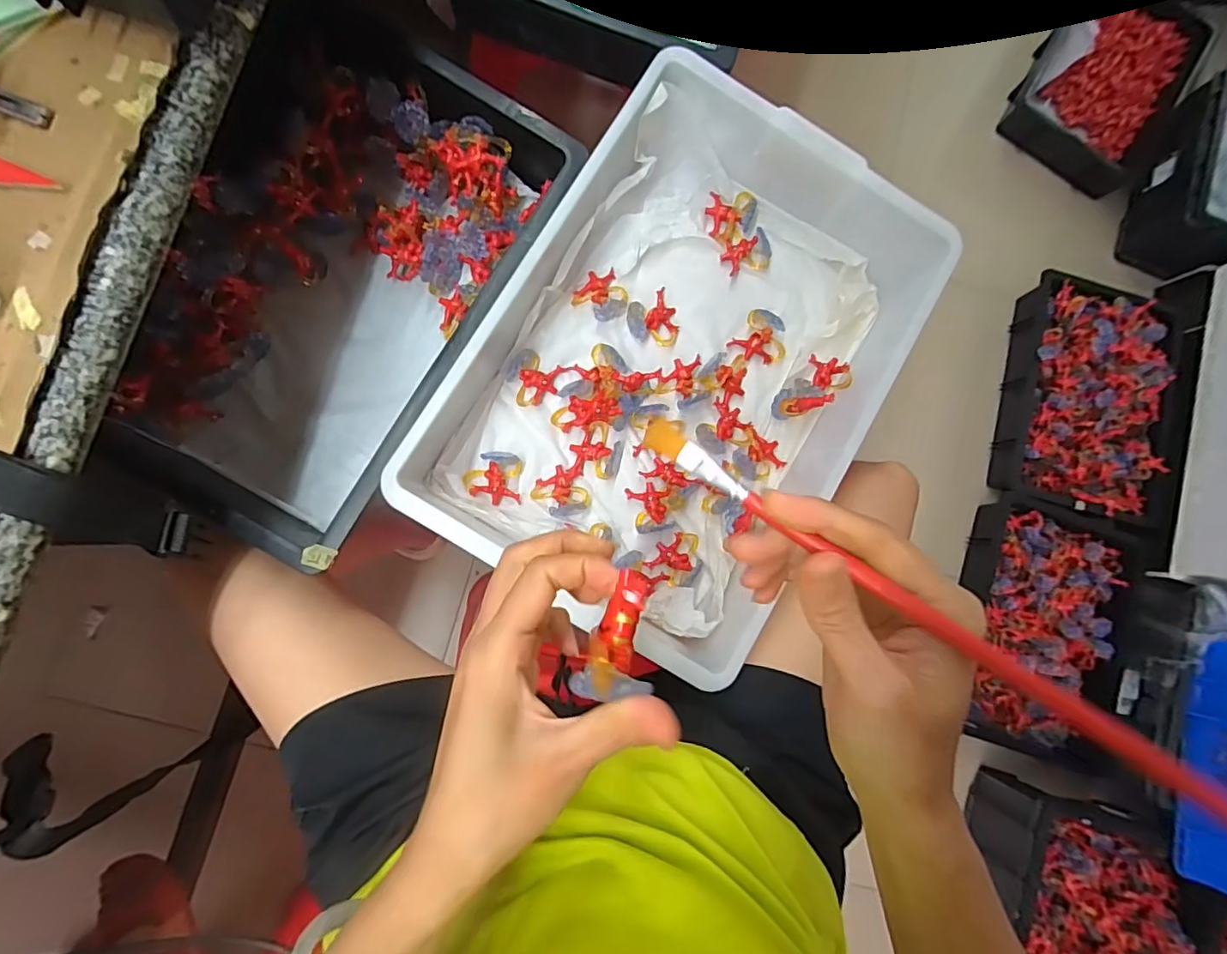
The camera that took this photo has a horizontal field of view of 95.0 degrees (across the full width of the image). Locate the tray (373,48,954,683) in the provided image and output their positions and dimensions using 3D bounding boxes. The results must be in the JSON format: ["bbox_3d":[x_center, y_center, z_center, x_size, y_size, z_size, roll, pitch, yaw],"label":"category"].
[{"bbox_3d":[0.068,-0.111,0.553,0.342,0.109,0.487,31,83,-3],"label":"tray"}]

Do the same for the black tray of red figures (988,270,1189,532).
[{"bbox_3d":[0.972,-0.166,1.145,0.323,0.097,0.486,16,84,-5],"label":"black tray of red figures"}]

